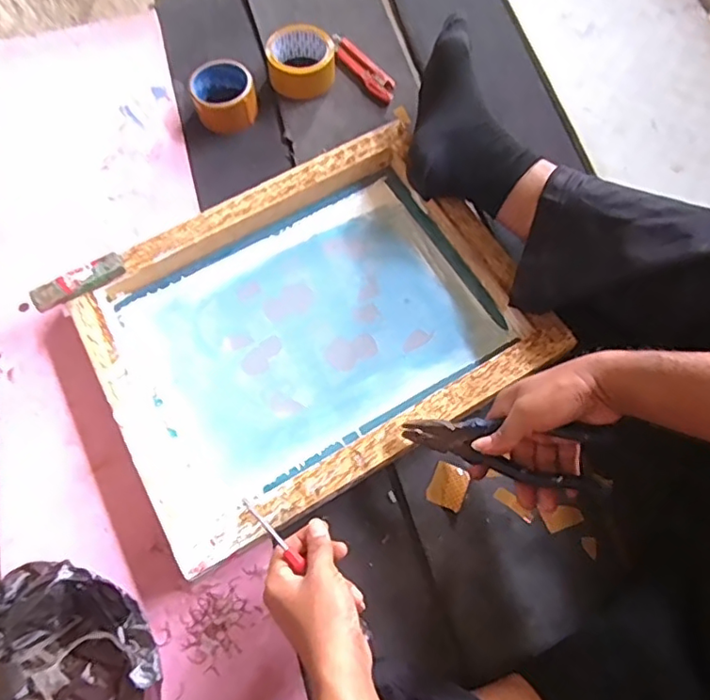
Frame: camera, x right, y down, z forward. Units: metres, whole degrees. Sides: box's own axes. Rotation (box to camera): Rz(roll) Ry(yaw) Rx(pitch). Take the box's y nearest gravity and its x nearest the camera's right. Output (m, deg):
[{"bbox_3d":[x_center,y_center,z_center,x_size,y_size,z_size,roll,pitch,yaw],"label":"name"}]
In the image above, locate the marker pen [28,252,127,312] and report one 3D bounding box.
[{"bbox_3d":[-0.320,-0.080,0.659,0.106,0.018,0.030,-33,72,-11],"label":"marker pen"}]

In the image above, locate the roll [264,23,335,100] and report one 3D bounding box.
[{"bbox_3d":[-0.077,-0.414,0.816,0.096,0.045,0.091,-1,69,1],"label":"roll"}]

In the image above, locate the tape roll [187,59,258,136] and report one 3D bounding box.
[{"bbox_3d":[-0.182,-0.354,0.793,0.085,0.053,0.079,-1,69,1],"label":"tape roll"}]

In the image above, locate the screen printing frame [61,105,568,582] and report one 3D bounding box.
[{"bbox_3d":[-0.051,-0.031,0.653,0.450,0.047,0.363,-30,71,-9],"label":"screen printing frame"}]

